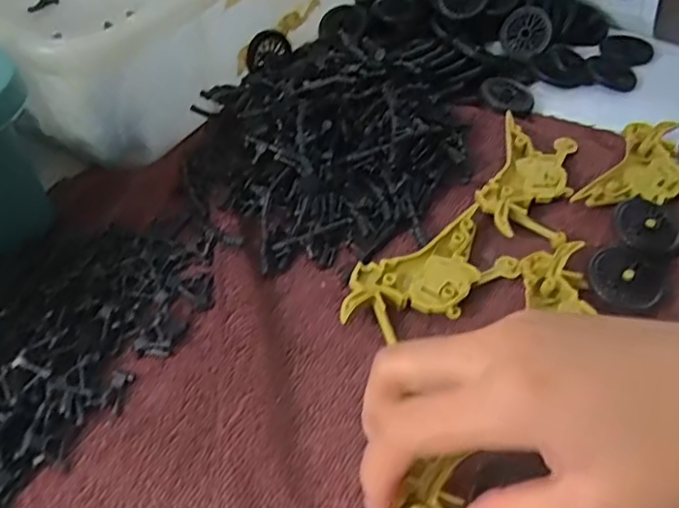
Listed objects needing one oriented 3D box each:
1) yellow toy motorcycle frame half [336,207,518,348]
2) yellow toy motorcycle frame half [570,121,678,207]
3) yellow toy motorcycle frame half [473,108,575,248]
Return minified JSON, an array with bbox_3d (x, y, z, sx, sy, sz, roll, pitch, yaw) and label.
[{"bbox_3d":[0.044,0.014,0.307,0.094,0.011,0.046,-24,52,-18],"label":"yellow toy motorcycle frame half"},{"bbox_3d":[0.181,-0.048,0.349,0.048,0.016,0.093,30,56,25],"label":"yellow toy motorcycle frame half"},{"bbox_3d":[0.113,-0.047,0.355,0.049,0.012,0.104,14,50,14],"label":"yellow toy motorcycle frame half"}]

